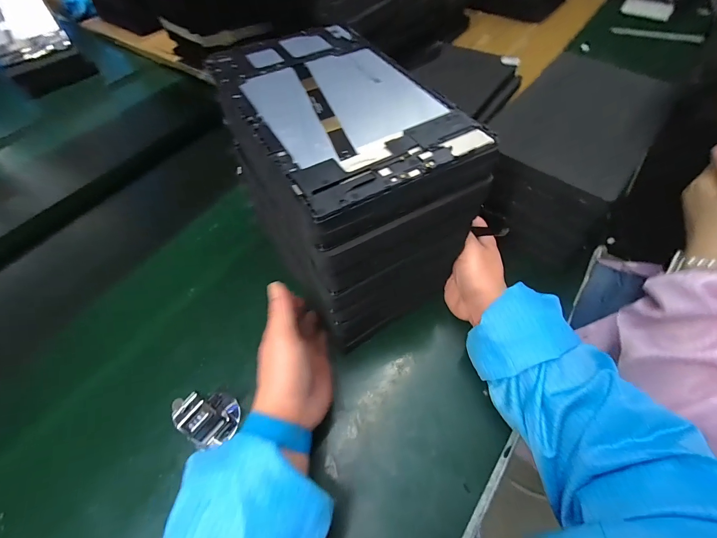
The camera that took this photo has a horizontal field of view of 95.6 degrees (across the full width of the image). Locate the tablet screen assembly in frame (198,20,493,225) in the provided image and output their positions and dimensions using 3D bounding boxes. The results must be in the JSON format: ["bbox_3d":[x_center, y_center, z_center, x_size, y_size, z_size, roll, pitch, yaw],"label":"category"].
[{"bbox_3d":[-0.021,-0.146,0.269,0.148,0.013,0.235,-28,62,-13],"label":"tablet screen assembly in frame"}]

